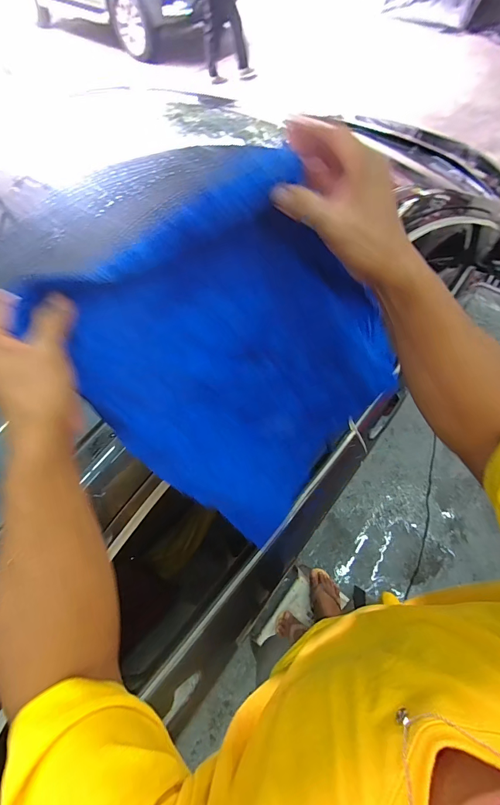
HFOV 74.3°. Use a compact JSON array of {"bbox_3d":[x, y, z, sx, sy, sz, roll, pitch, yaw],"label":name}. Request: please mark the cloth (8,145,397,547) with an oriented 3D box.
[{"bbox_3d":[0.020,-0.042,0.372,0.323,0.373,0.051,-46,33,-7],"label":"cloth"}]

